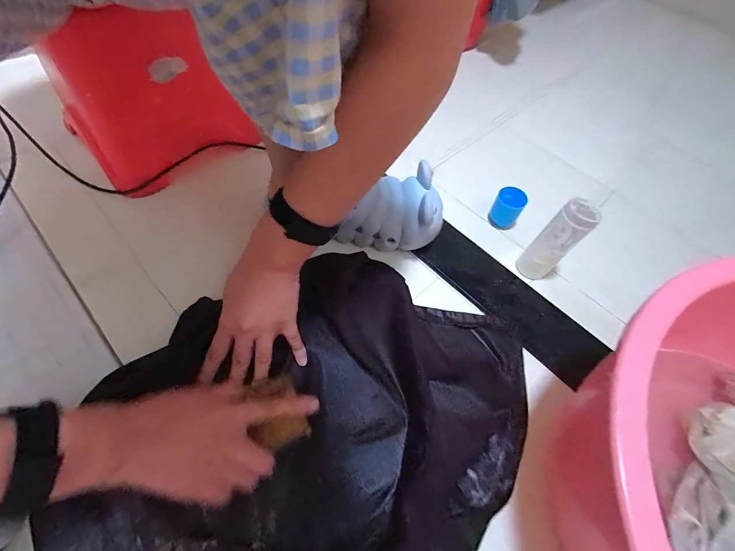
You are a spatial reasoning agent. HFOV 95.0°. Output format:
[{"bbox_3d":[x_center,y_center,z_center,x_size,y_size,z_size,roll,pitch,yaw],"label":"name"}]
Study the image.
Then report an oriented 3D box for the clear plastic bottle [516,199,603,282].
[{"bbox_3d":[0.295,-0.047,0.542,0.051,0.161,0.052,-39,70,-24],"label":"clear plastic bottle"}]

